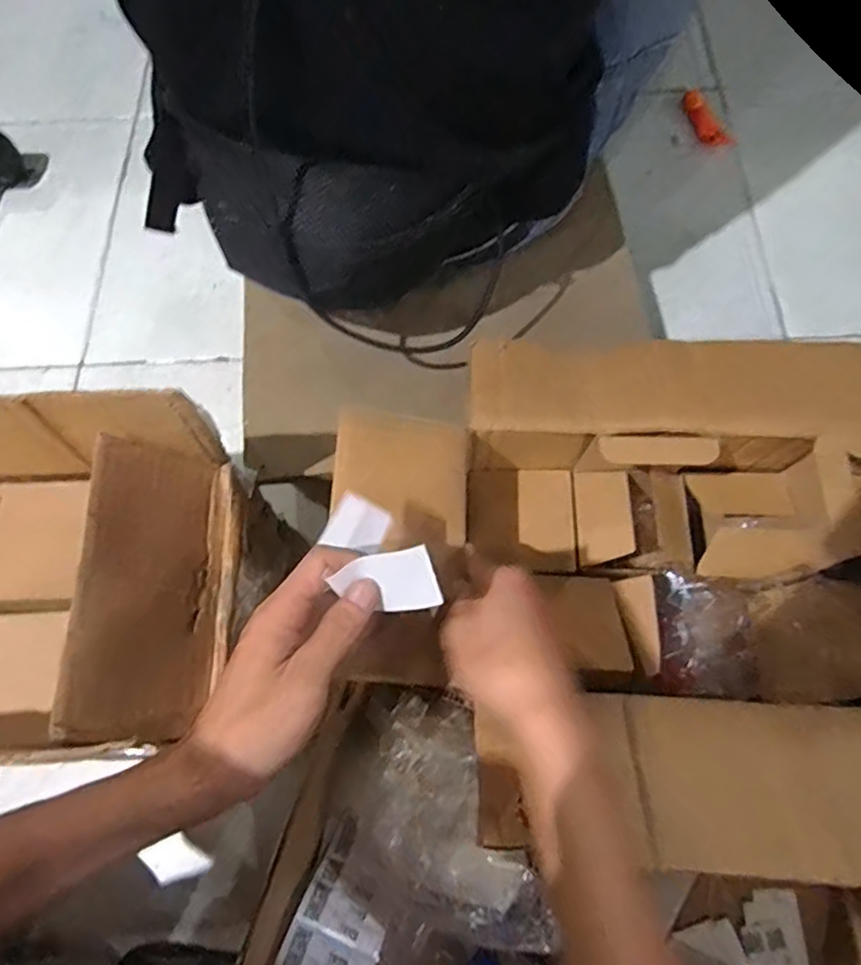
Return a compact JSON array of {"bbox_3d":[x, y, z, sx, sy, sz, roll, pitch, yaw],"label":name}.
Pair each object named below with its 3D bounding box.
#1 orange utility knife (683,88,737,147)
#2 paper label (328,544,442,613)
[{"bbox_3d":[0.360,-0.474,0.784,0.029,0.017,0.088,-32,86,-9],"label":"orange utility knife"},{"bbox_3d":[-0.021,0.053,0.308,0.049,0.007,0.033,-15,106,17],"label":"paper label"}]

